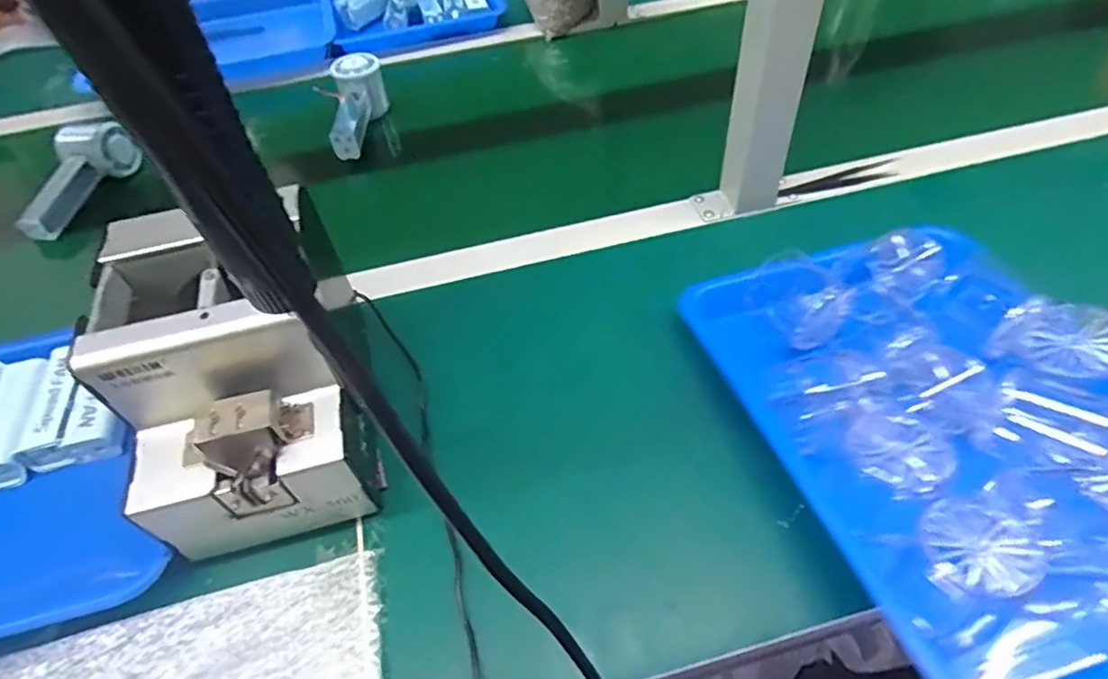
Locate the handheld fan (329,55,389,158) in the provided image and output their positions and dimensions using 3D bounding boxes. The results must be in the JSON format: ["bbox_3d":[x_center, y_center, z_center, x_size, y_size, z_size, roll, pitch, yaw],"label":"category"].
[{"bbox_3d":[-0.231,-0.261,0.725,0.053,0.061,0.149,-2,64,3],"label":"handheld fan"}]

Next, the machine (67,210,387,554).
[{"bbox_3d":[-0.197,0.030,0.401,0.131,0.147,0.159,-18,51,-10],"label":"machine"}]

